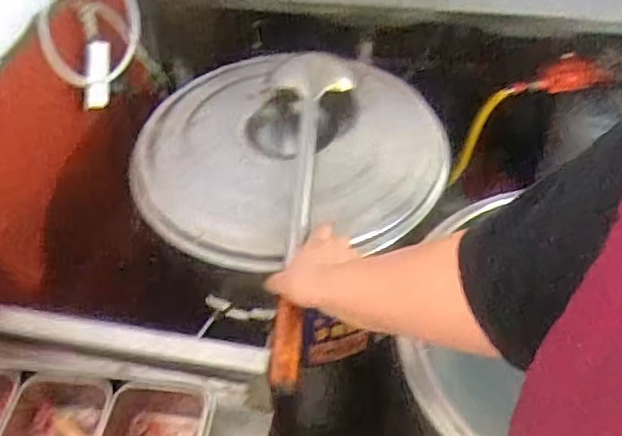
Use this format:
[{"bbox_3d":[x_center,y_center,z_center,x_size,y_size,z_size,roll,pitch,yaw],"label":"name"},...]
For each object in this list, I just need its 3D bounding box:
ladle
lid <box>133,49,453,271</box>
[{"bbox_3d":[-0.008,-0.026,0.824,0.099,0.049,0.488,2,54,3],"label":"ladle"},{"bbox_3d":[-0.022,-0.096,0.909,0.395,0.070,0.374,0,47,0],"label":"lid"}]

